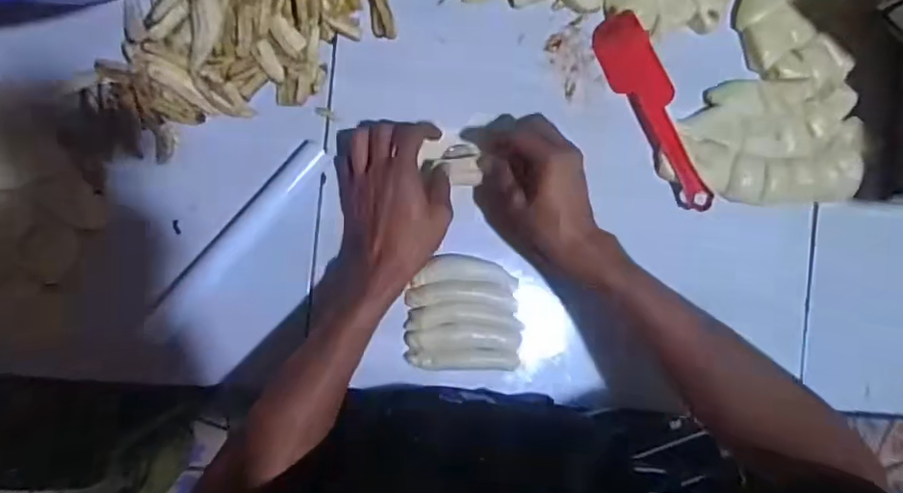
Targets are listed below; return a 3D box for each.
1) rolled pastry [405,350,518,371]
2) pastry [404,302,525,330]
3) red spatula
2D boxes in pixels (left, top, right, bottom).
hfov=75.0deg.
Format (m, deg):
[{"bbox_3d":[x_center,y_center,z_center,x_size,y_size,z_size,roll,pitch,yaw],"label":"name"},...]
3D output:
[{"bbox_3d":[0.011,0.103,0.544,0.104,0.026,0.019,4,92,-8],"label":"rolled pastry"},{"bbox_3d":[0.014,0.063,0.536,0.107,0.018,0.026,2,92,-8],"label":"pastry"},{"bbox_3d":[0.196,-0.127,0.565,0.048,0.009,0.200,-25,92,21],"label":"red spatula"}]

